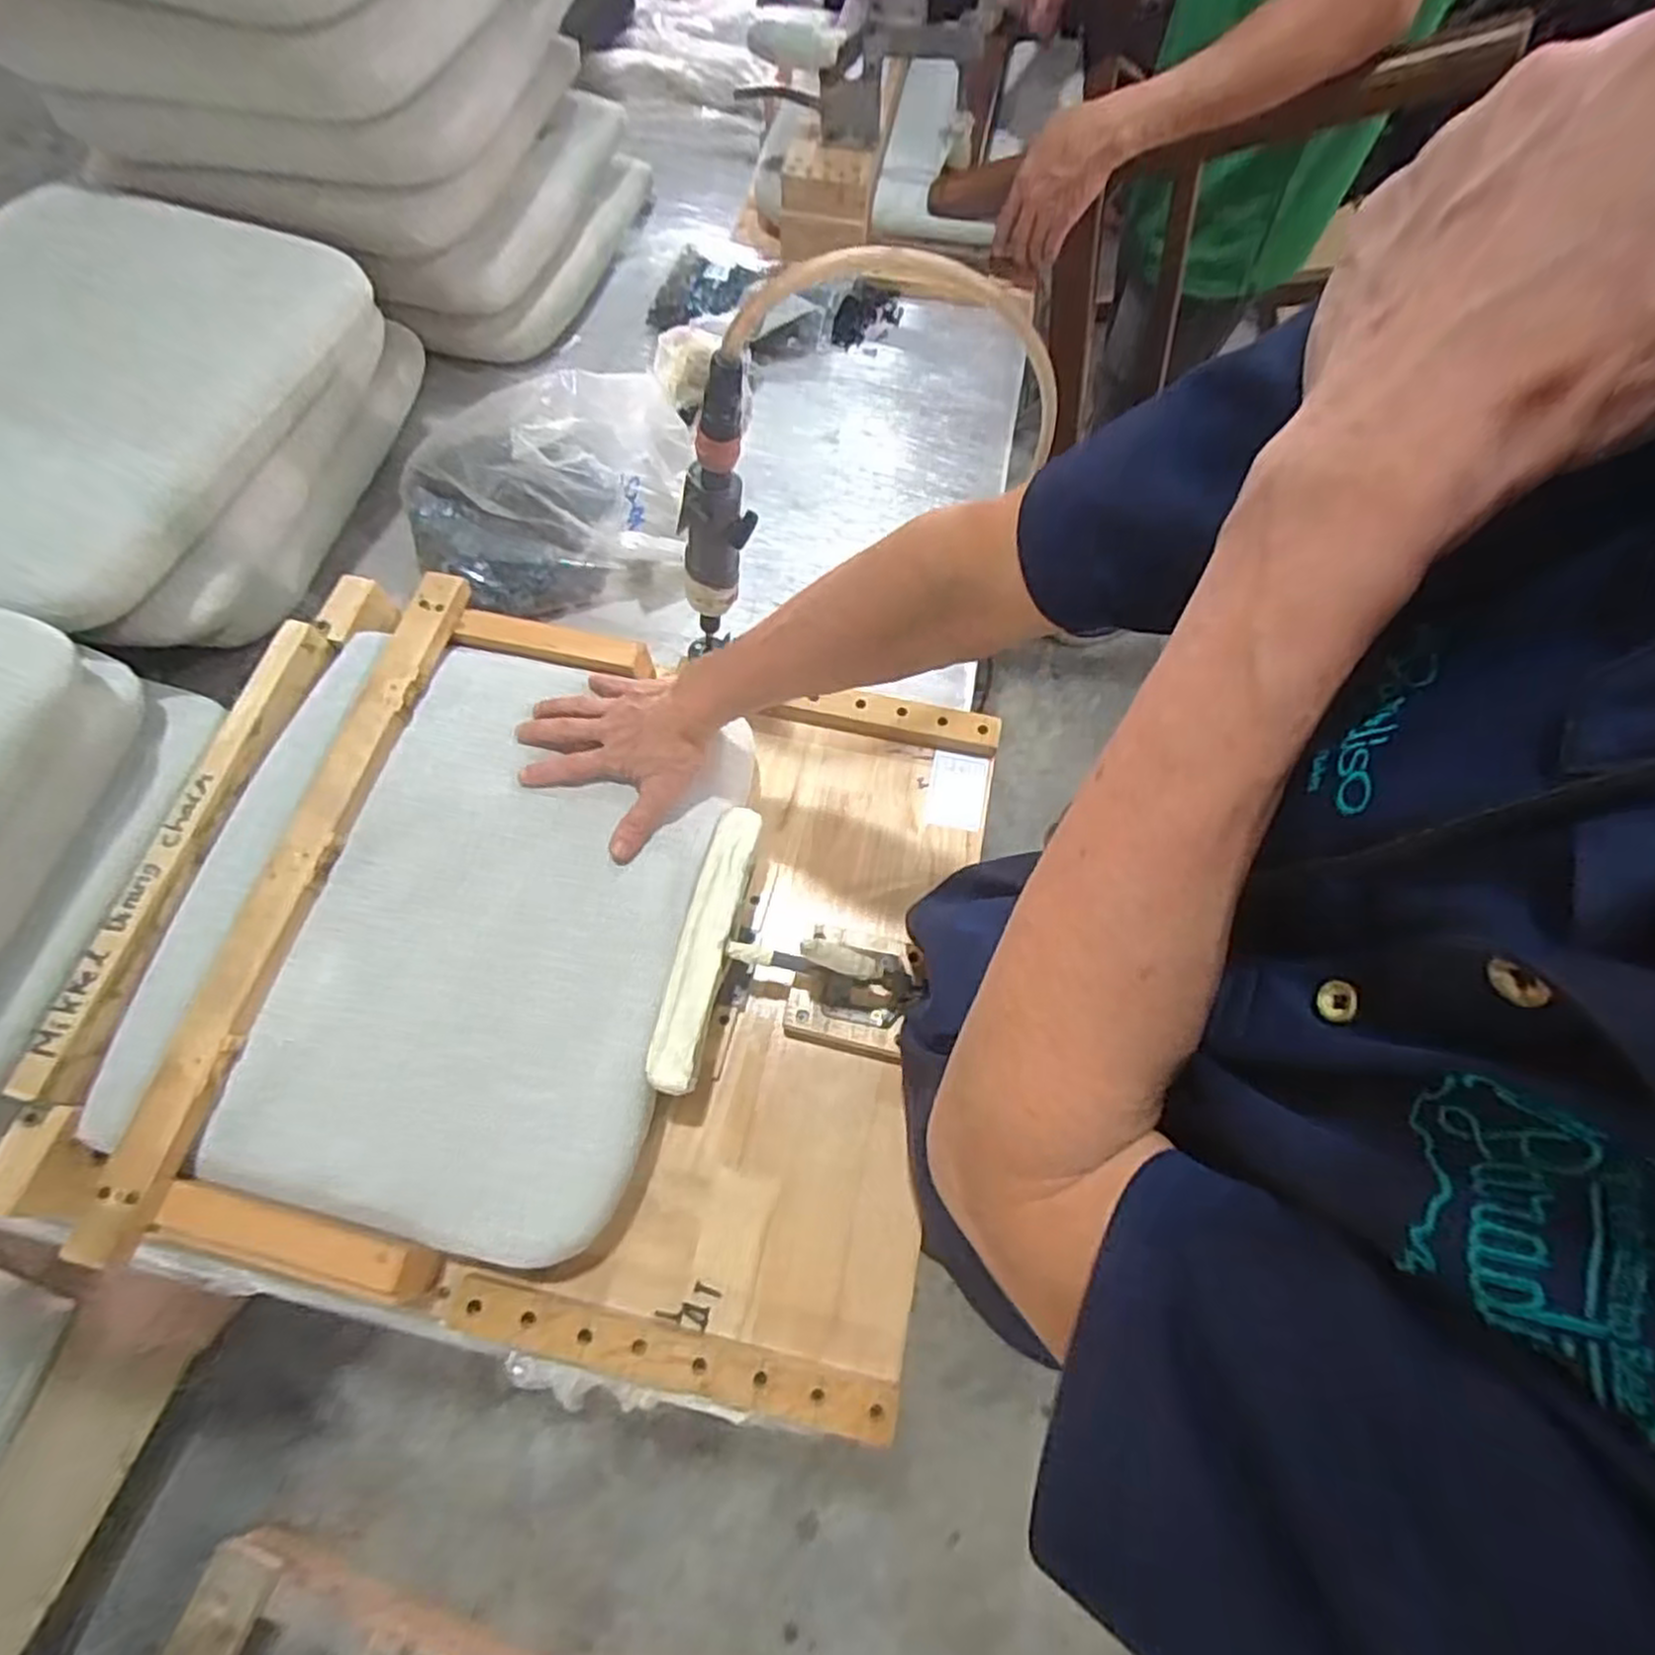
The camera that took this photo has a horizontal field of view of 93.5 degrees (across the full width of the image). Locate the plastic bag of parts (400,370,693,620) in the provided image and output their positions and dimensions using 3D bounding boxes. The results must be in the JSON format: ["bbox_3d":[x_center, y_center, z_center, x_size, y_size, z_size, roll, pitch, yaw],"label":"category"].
[{"bbox_3d":[-0.265,-0.312,0.745,0.281,0.142,0.152,-12,67,-6],"label":"plastic bag of parts"}]

